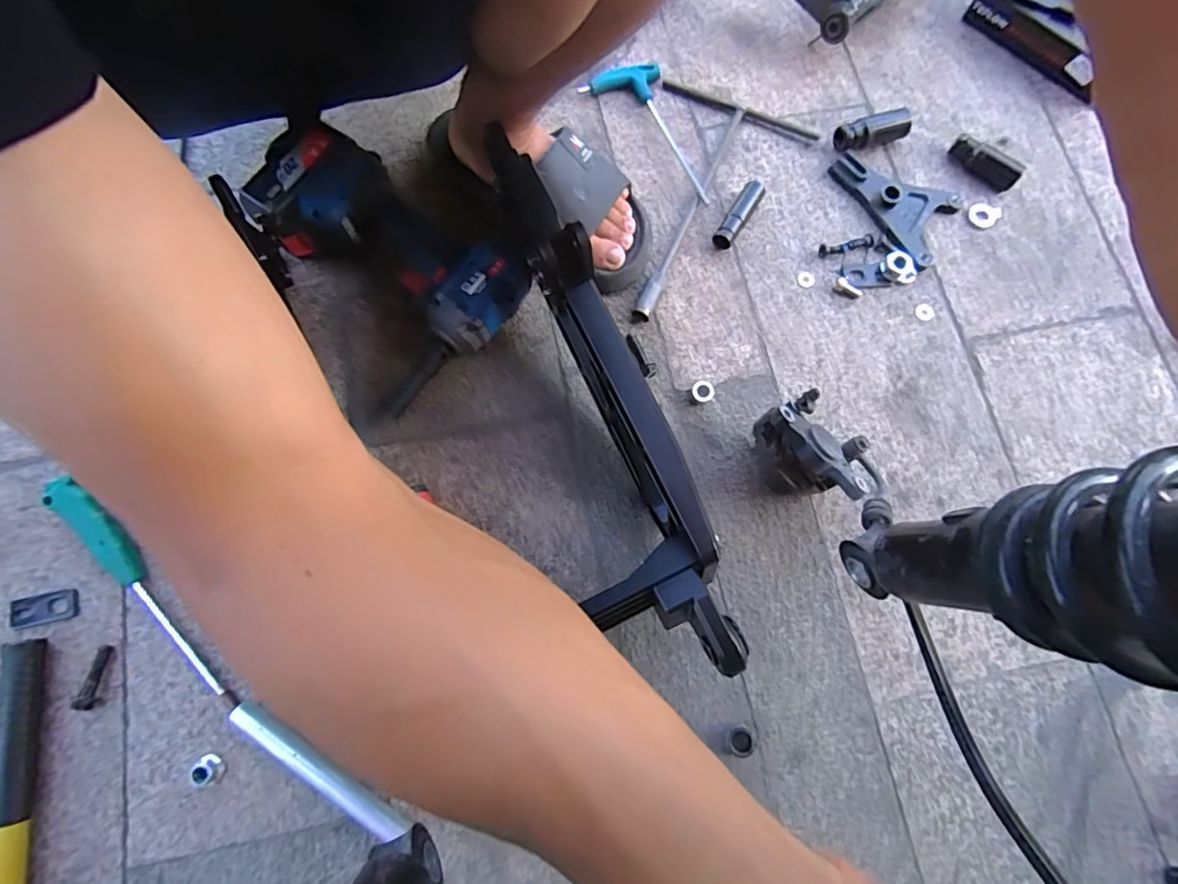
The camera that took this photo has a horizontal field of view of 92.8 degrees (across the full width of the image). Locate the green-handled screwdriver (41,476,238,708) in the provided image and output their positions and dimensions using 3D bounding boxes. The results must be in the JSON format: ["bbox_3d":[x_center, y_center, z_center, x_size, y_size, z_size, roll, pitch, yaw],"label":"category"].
[{"bbox_3d":[-0.372,0.122,0.465,0.032,0.030,0.241,-41,80,-11],"label":"green-handled screwdriver"}]

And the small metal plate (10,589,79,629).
[{"bbox_3d":[-0.458,0.141,0.470,0.056,0.005,0.024,-12,76,-5],"label":"small metal plate"}]

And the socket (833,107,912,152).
[{"bbox_3d":[0.307,-0.335,0.607,0.081,0.029,0.028,-14,77,-5],"label":"socket"}]

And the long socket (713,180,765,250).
[{"bbox_3d":[0.155,-0.234,0.582,0.019,0.020,0.081,32,77,6],"label":"long socket"}]

